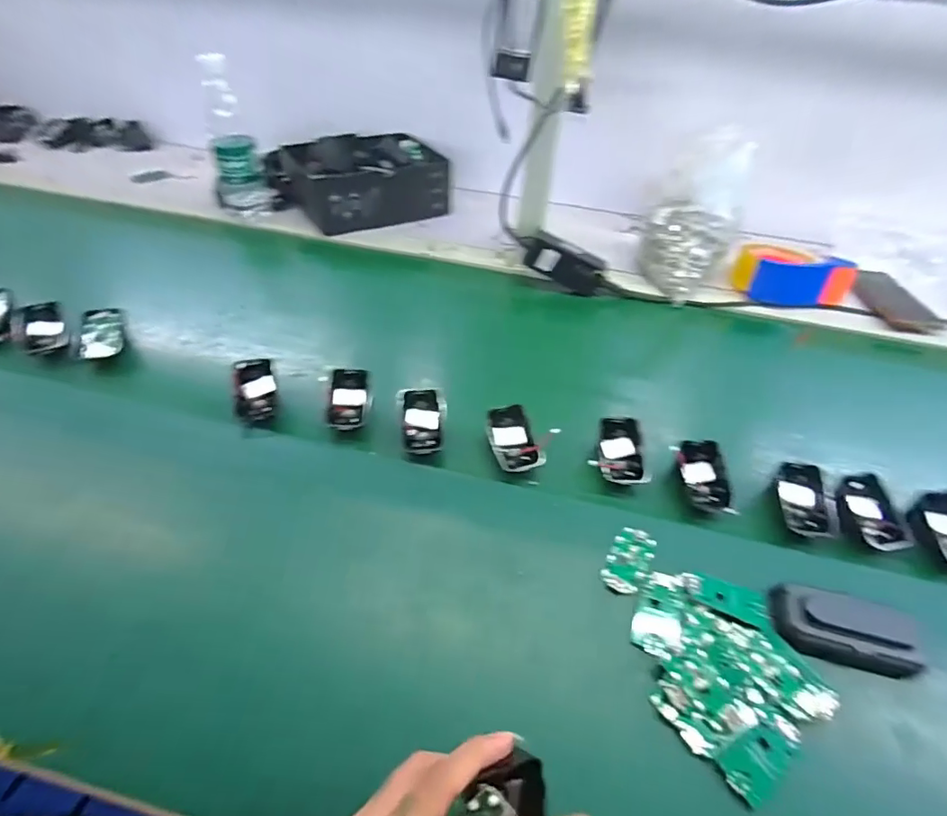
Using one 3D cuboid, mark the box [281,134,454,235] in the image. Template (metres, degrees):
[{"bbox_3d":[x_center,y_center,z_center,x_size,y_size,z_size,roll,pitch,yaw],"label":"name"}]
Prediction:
[{"bbox_3d":[-0.173,-0.397,0.878,0.265,0.093,0.193,-18,48,-20],"label":"box"}]

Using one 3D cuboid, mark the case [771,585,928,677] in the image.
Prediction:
[{"bbox_3d":[0.292,0.172,0.391,0.110,0.030,0.045,13,45,11],"label":"case"}]

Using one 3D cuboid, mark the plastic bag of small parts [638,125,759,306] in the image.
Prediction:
[{"bbox_3d":[0.303,-0.261,0.703,0.130,0.197,0.100,17,46,14],"label":"plastic bag of small parts"}]

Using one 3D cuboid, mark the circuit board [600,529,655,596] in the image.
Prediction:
[{"bbox_3d":[0.134,0.130,0.438,0.032,0.006,0.060,24,48,20],"label":"circuit board"}]

